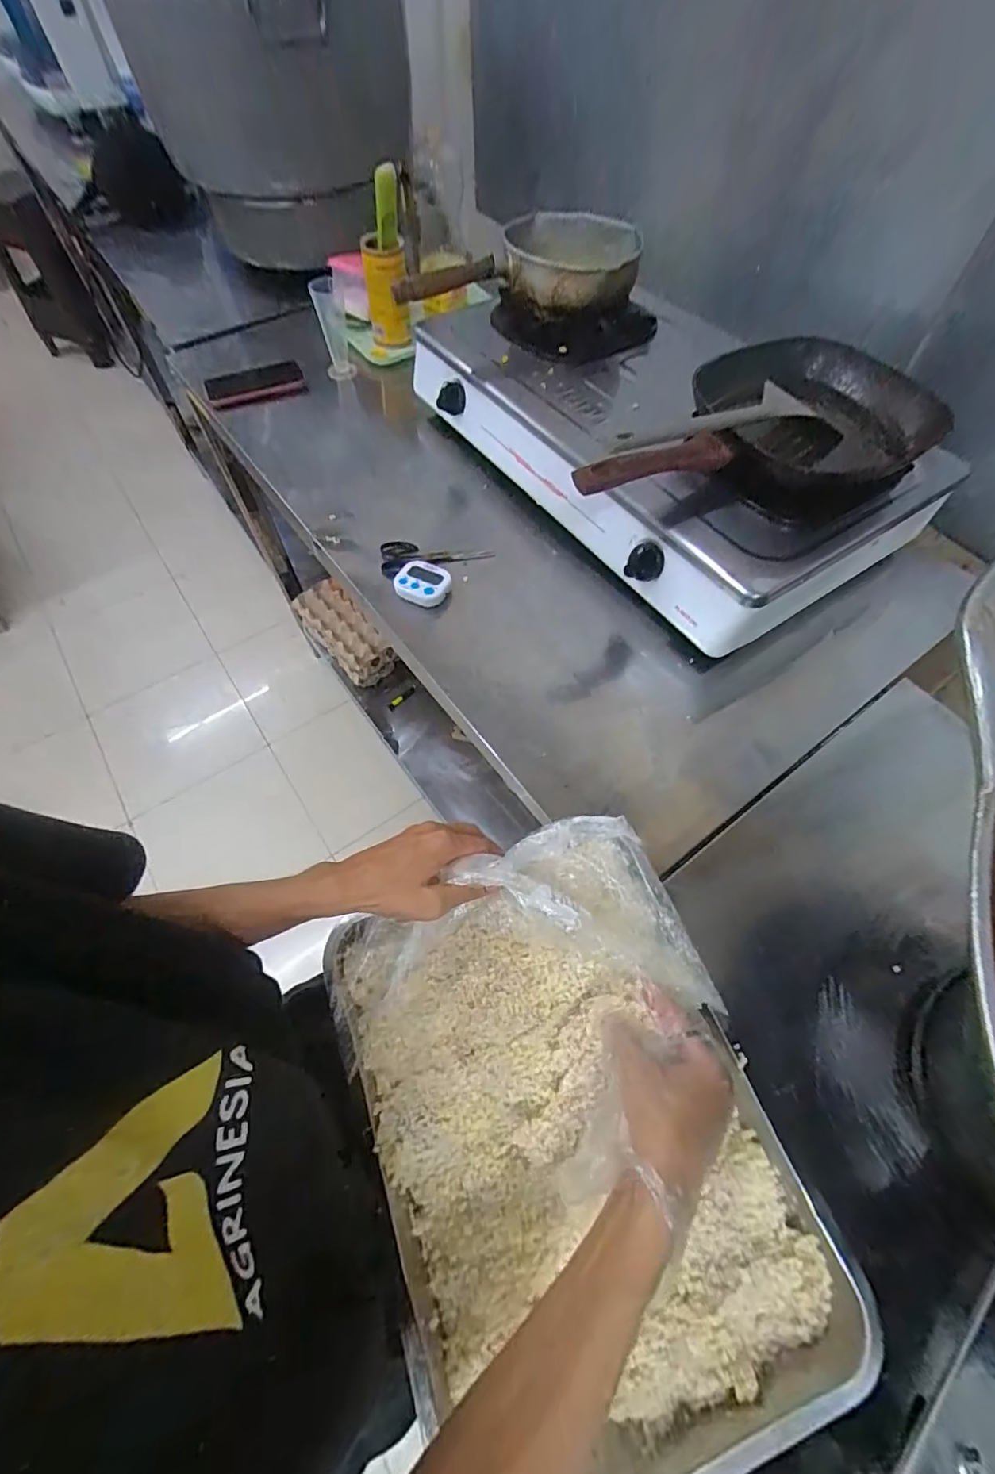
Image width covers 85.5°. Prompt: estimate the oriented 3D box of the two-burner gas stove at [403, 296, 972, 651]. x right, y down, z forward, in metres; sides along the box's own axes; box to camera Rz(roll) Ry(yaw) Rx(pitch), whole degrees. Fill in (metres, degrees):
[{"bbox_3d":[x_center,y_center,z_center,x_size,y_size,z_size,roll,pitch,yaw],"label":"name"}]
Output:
[{"bbox_3d":[0.169,-0.443,0.734,0.333,0.124,0.713,-31,66,-17],"label":"two-burner gas stove"}]

